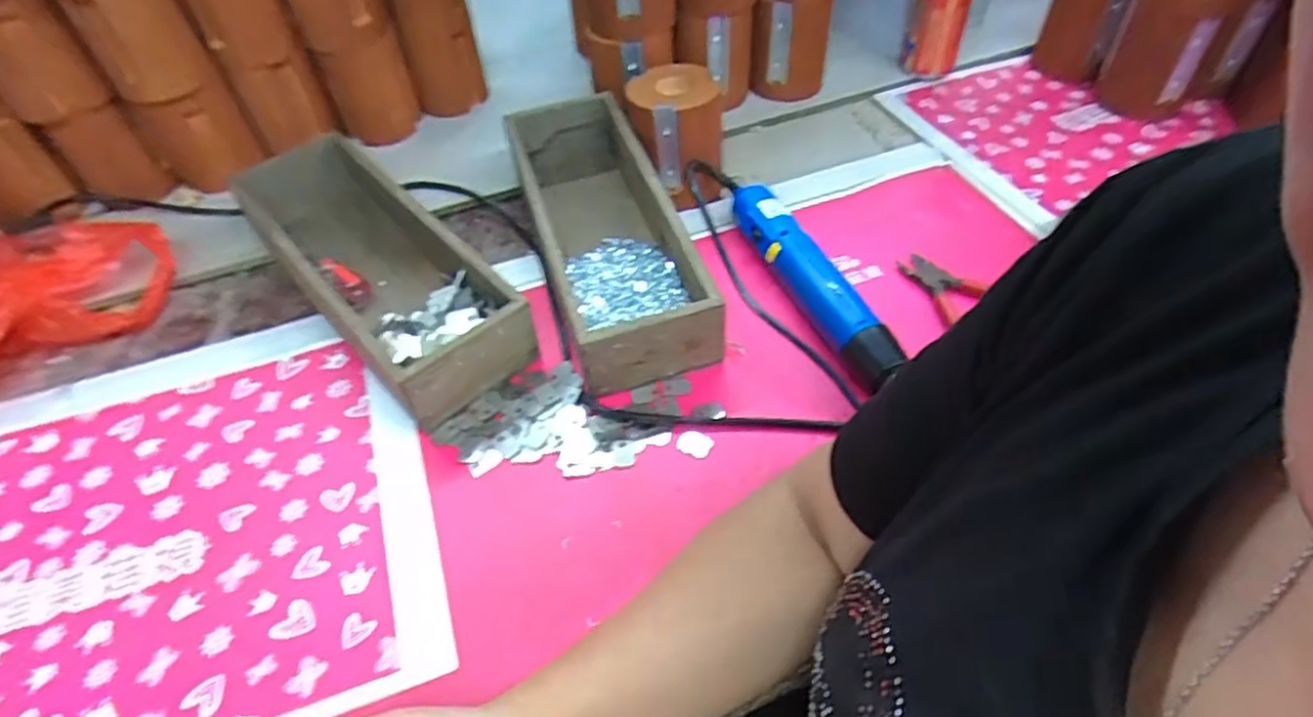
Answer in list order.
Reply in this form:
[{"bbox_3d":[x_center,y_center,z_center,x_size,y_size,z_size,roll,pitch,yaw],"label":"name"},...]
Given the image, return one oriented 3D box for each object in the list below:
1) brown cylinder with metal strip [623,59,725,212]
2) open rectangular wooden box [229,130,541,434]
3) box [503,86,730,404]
[{"bbox_3d":[0.017,-0.194,0.609,0.077,0.086,0.077,-14,50,-8],"label":"brown cylinder with metal strip"},{"bbox_3d":[-0.206,-0.069,0.540,0.109,0.070,0.271,-34,56,-23],"label":"open rectangular wooden box"},{"bbox_3d":[-0.044,-0.105,0.562,0.098,0.067,0.282,-16,51,-10],"label":"box"}]

